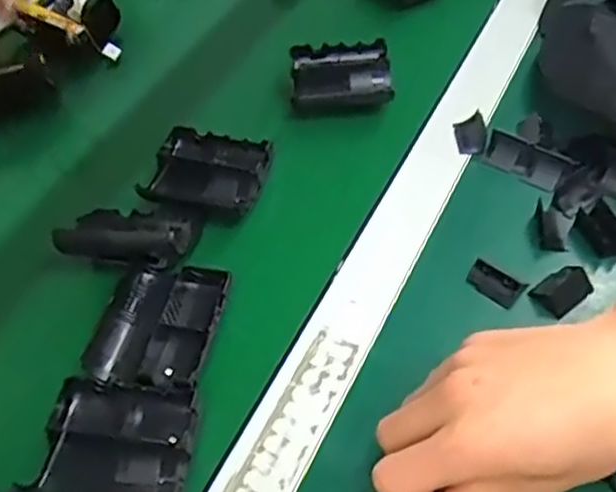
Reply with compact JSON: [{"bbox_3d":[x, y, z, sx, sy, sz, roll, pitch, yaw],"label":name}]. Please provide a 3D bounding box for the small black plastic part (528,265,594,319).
[{"bbox_3d":[0.154,0.026,0.417,0.030,0.012,0.026,-30,57,-17],"label":"small black plastic part"}]

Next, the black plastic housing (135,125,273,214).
[{"bbox_3d":[-0.070,-0.051,0.486,0.080,0.025,0.067,8,55,10],"label":"black plastic housing"}]

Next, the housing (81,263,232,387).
[{"bbox_3d":[-0.089,0.047,0.411,0.073,0.022,0.081,5,54,8],"label":"housing"}]

